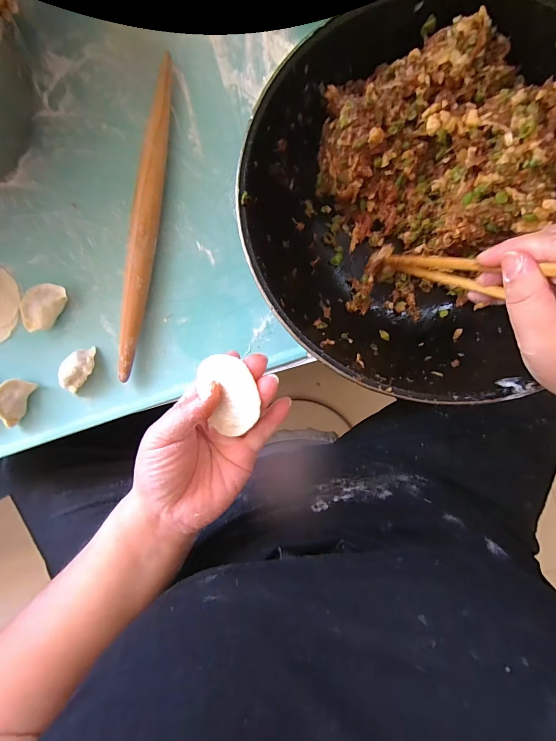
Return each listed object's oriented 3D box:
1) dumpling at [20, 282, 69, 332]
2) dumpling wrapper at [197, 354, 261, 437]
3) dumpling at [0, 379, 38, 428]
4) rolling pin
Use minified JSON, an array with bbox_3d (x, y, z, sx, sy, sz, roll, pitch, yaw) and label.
[{"bbox_3d":[-0.239,-0.064,0.349,0.034,0.022,0.050,16,91,3],"label":"dumpling"},{"bbox_3d":[-0.032,0.017,0.223,0.043,0.004,0.054,-4,104,31],"label":"dumpling wrapper"},{"bbox_3d":[-0.274,0.033,0.349,0.019,0.029,0.049,22,91,3],"label":"dumpling"},{"bbox_3d":[-0.131,-0.145,0.338,0.021,0.031,0.303,7,90,3],"label":"rolling pin"}]

